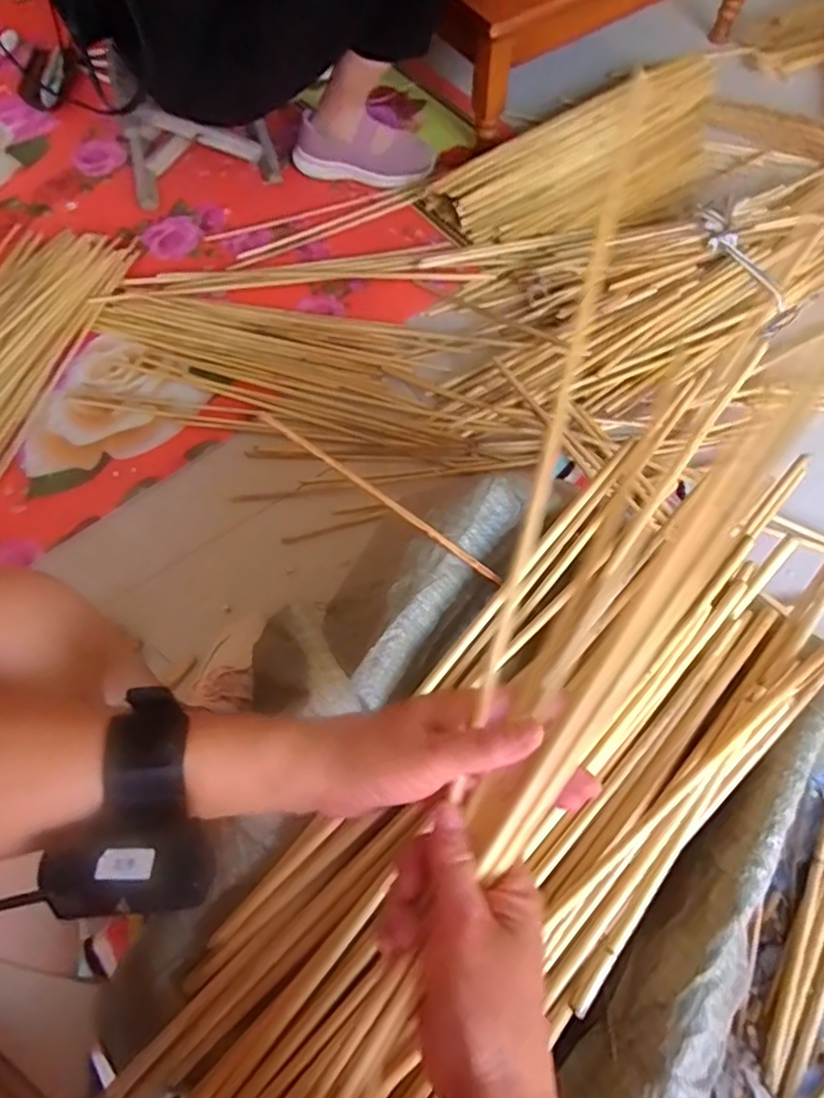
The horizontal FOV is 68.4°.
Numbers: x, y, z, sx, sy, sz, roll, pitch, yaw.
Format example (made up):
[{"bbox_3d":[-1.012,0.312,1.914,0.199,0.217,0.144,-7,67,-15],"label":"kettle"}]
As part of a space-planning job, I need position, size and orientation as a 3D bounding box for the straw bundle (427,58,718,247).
[{"bbox_3d":[0.342,-0.689,1.077,0.576,0.078,0.247,-34,72,-12],"label":"straw bundle"}]

